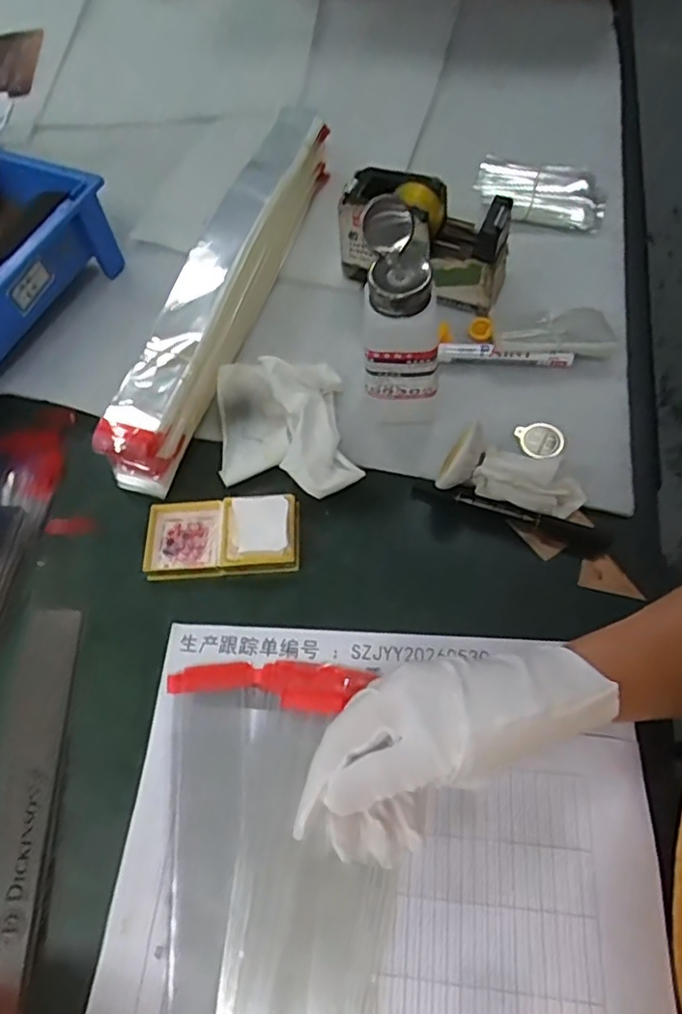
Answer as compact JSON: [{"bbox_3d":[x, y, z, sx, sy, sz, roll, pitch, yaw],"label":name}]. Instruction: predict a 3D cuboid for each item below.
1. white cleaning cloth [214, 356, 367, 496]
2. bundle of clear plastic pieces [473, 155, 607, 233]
[{"bbox_3d":[-0.044,-0.060,0.472,0.097,0.034,0.114,-7,60,-1],"label":"white cleaning cloth"},{"bbox_3d":[0.179,-0.282,0.563,0.115,0.026,0.051,14,64,13],"label":"bundle of clear plastic pieces"}]

